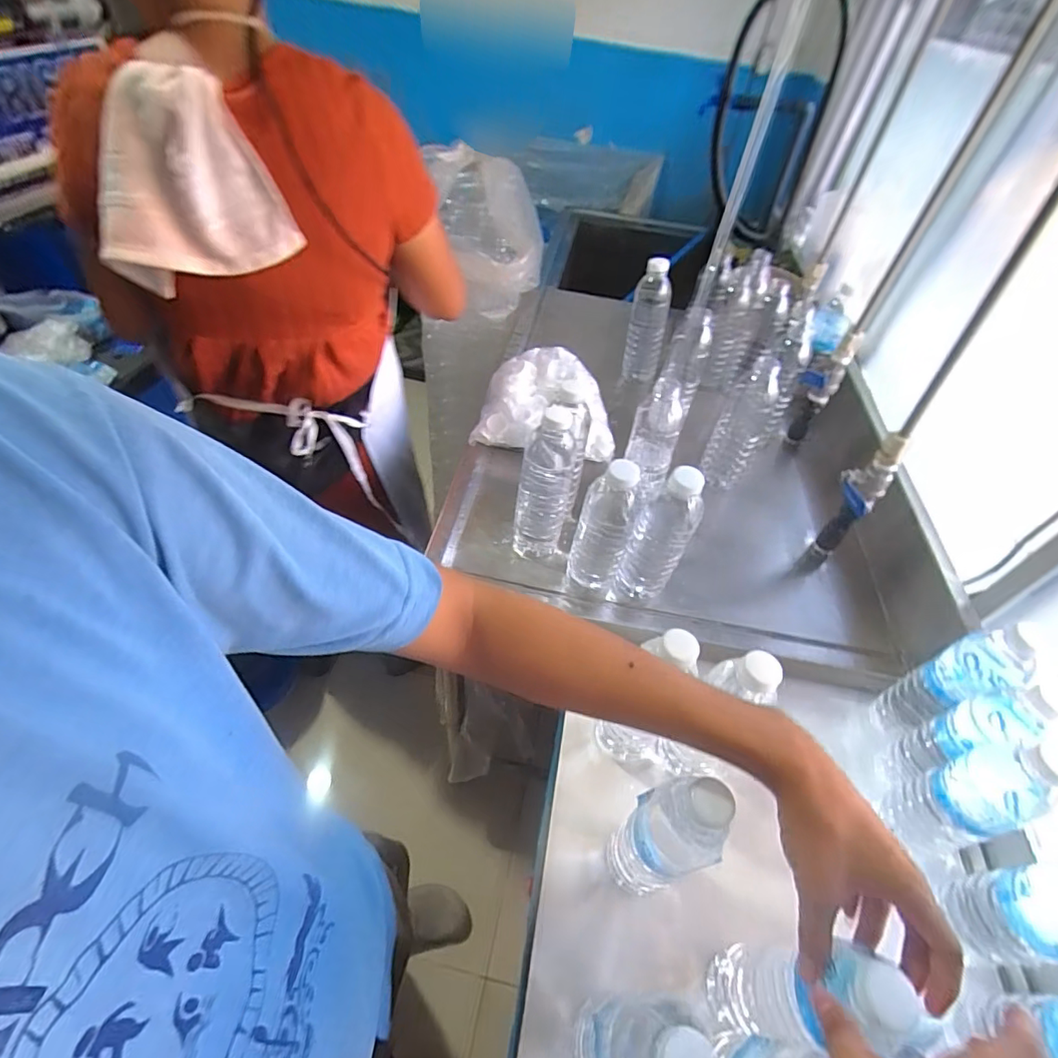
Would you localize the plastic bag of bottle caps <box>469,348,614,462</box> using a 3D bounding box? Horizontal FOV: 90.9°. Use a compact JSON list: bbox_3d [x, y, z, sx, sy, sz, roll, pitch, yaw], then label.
[{"bbox_3d":[0.027,-0.212,0.861,0.221,0.077,0.179,3,49,-4],"label":"plastic bag of bottle caps"}]

